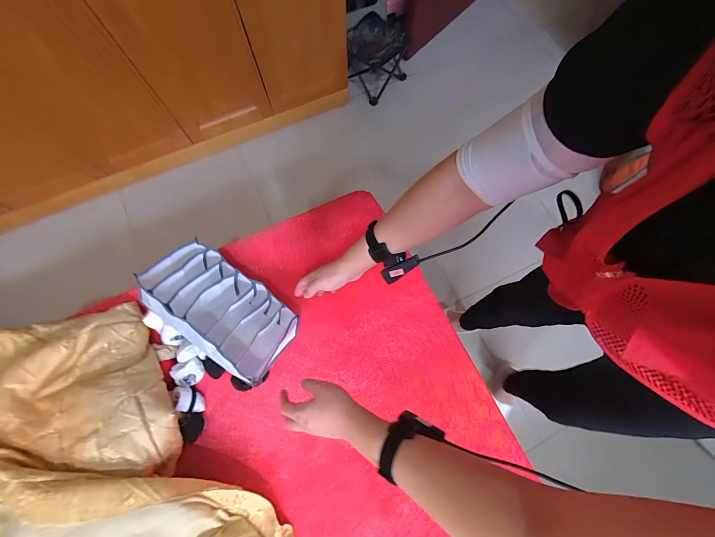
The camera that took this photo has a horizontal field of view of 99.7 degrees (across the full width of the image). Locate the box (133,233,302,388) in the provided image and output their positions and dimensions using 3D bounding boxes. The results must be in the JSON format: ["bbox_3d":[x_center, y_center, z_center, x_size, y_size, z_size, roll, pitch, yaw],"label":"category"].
[{"bbox_3d":[-0.328,0.103,0.743,0.359,0.135,0.202,34,47,8],"label":"box"}]

